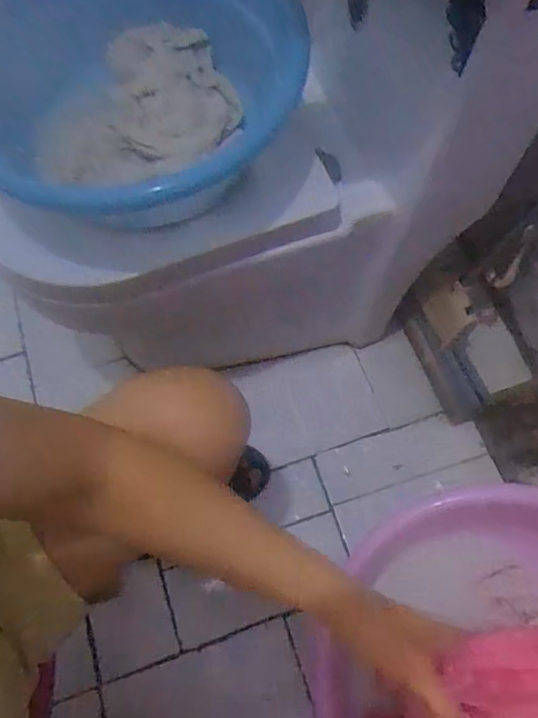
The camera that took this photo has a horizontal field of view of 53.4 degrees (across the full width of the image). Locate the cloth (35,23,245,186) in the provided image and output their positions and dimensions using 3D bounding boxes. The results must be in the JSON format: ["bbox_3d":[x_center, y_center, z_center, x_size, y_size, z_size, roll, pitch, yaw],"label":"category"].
[{"bbox_3d":[-0.160,-0.285,0.645,0.243,0.088,0.224,-25,68,-9],"label":"cloth"}]

